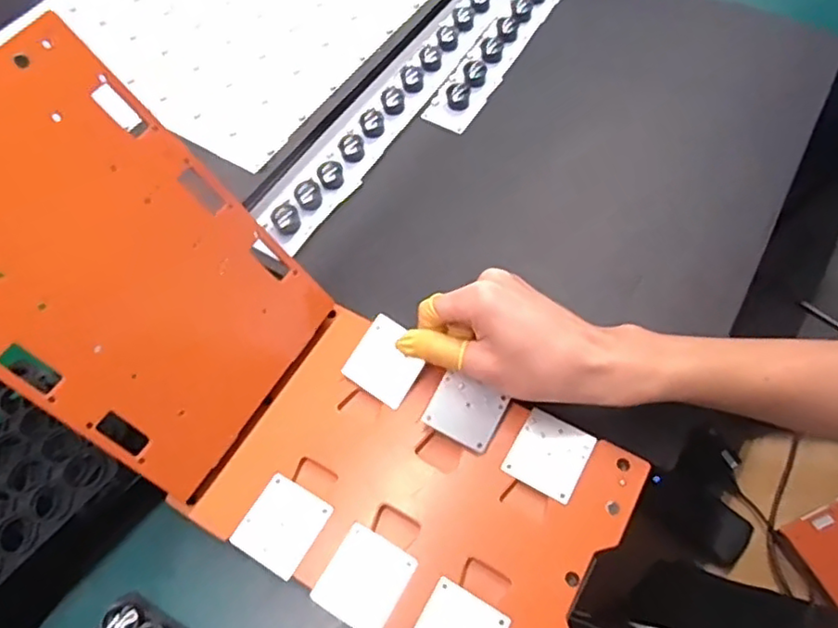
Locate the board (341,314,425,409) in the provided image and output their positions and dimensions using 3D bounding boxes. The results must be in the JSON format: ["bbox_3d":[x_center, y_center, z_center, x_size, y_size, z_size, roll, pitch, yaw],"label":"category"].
[{"bbox_3d":[-0.021,0.031,0.420,0.046,0.004,0.048,33,89,14],"label":"board"}]

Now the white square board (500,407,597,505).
[{"bbox_3d":[0.082,0.087,0.396,0.044,0.004,0.048,28,69,16],"label":"white square board"}]

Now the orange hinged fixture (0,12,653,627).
[{"bbox_3d":[-0.086,0.042,0.373,0.413,0.105,0.159,38,64,-9],"label":"orange hinged fixture"}]

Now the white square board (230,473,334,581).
[{"bbox_3d":[-0.083,0.127,0.383,0.044,0.004,0.048,26,65,17],"label":"white square board"}]

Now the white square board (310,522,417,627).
[{"bbox_3d":[-0.031,0.152,0.364,0.045,0.004,0.049,26,65,17],"label":"white square board"}]

